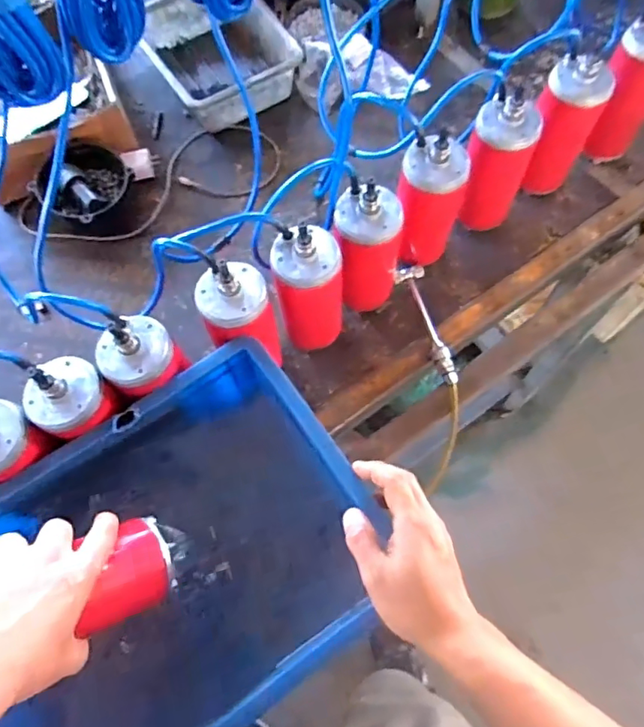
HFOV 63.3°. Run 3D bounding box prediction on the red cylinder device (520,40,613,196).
[{"bbox_3d":[0.313,-0.306,0.694,0.073,0.187,0.069,26,71,13],"label":"red cylinder device"}]

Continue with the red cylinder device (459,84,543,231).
[{"bbox_3d":[0.226,-0.252,0.677,0.082,0.191,0.078,22,70,11],"label":"red cylinder device"}]

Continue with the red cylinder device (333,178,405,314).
[{"bbox_3d":[0.057,-0.136,0.638,0.079,0.196,0.084,7,68,6],"label":"red cylinder device"}]

